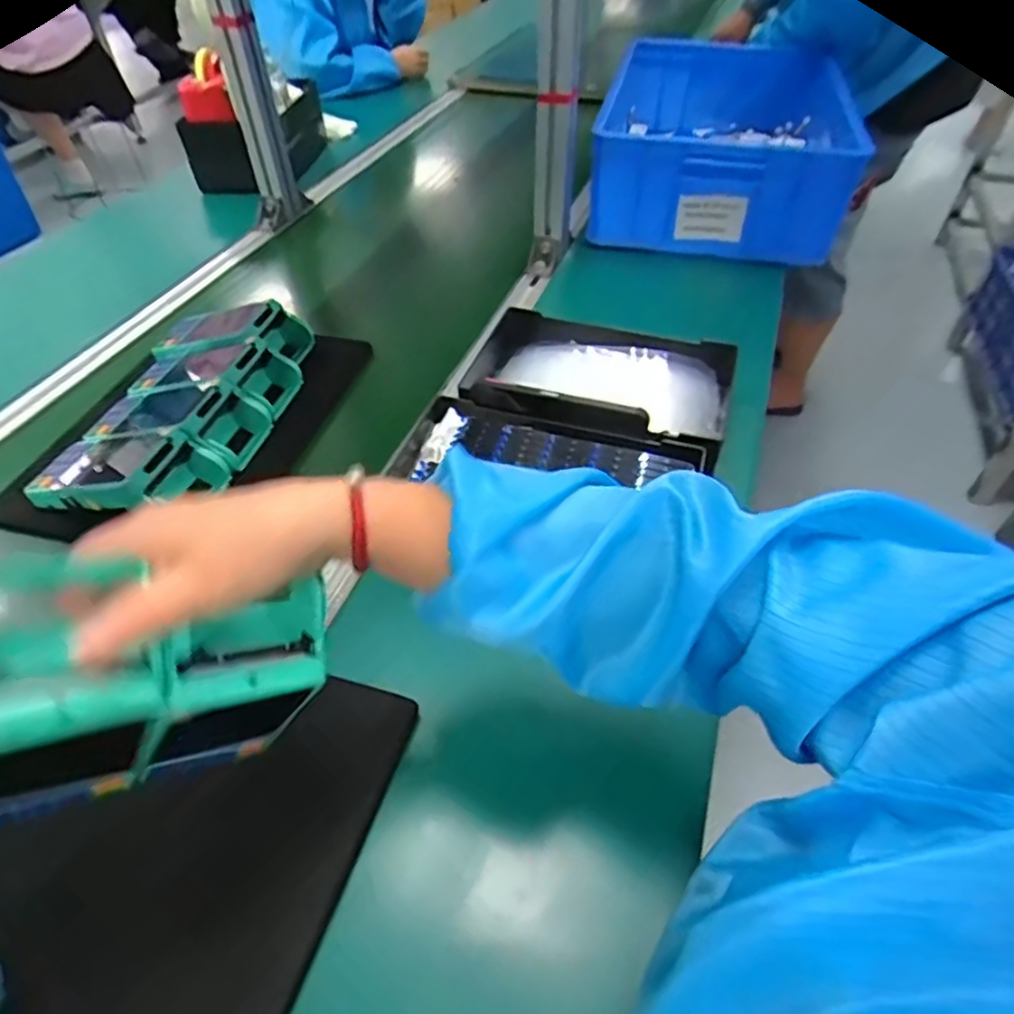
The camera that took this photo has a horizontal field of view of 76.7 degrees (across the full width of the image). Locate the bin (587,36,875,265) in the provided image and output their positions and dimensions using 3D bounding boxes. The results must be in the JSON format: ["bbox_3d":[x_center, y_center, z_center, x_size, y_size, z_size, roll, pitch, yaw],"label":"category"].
[{"bbox_3d":[0.321,-0.577,0.973,0.337,0.133,0.466,9,48,9],"label":"bin"}]

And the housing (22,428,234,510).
[{"bbox_3d":[-0.352,-0.033,0.584,0.177,0.063,0.085,12,49,11],"label":"housing"}]

